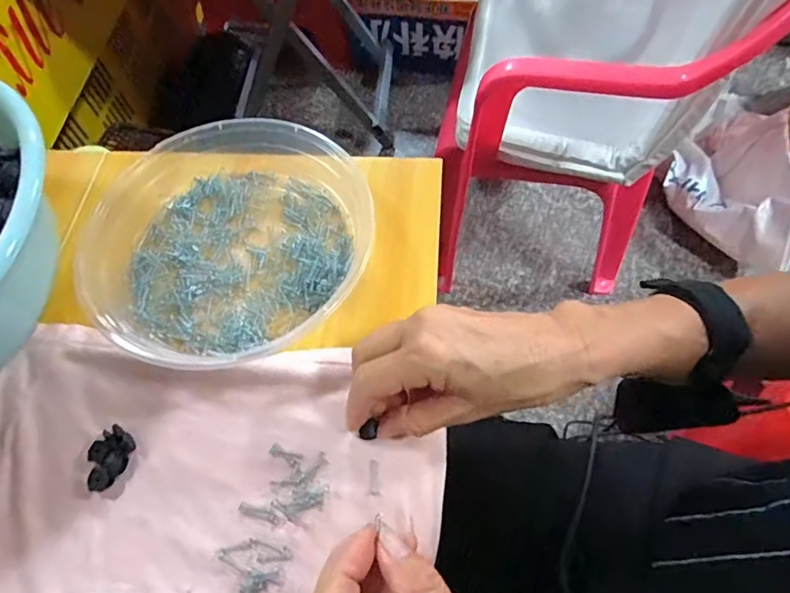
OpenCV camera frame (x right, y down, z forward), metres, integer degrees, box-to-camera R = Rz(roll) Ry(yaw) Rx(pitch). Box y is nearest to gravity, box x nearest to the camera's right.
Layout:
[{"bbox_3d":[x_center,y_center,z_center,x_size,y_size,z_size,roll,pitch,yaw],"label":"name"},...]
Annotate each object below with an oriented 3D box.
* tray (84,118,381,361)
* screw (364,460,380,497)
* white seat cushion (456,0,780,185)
[{"bbox_3d":[-0.119,-0.043,0.375,0.198,0.041,0.198,-1,61,2],"label":"tray"},{"bbox_3d":[-0.013,0.109,0.306,0.008,0.004,0.021,2,60,4],"label":"screw"},{"bbox_3d":[0.291,-0.389,0.674,0.366,0.364,0.410,10,62,8],"label":"white seat cushion"}]

